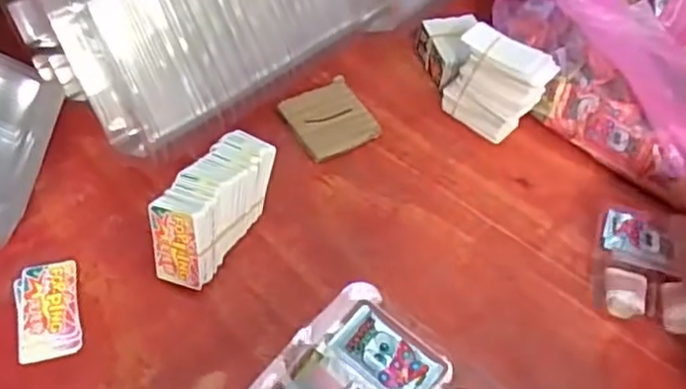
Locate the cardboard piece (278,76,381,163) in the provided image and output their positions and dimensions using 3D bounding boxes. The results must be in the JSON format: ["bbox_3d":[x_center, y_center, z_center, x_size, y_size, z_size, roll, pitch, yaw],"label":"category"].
[{"bbox_3d":[-0.011,-0.057,0.504,0.061,0.005,0.067,-23,55,-21],"label":"cardboard piece"}]

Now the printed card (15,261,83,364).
[{"bbox_3d":[-0.168,0.065,0.388,0.033,0.004,0.063,-12,52,-14],"label":"printed card"}]

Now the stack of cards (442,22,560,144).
[{"bbox_3d":[0.111,-0.082,0.491,0.072,0.066,0.039,35,57,24],"label":"stack of cards"}]

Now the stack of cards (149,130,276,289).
[{"bbox_3d":[-0.077,0.008,0.412,0.034,0.056,0.090,24,53,16],"label":"stack of cards"}]

